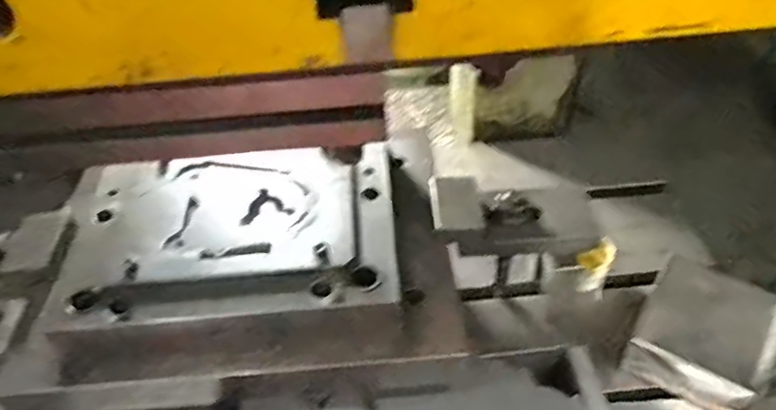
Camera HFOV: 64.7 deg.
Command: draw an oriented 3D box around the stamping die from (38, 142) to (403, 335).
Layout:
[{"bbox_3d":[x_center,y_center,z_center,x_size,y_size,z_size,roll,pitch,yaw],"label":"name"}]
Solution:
[{"bbox_3d":[-0.158,0.031,0.616,0.329,0.062,0.213,-6,45,0],"label":"stamping die"}]

